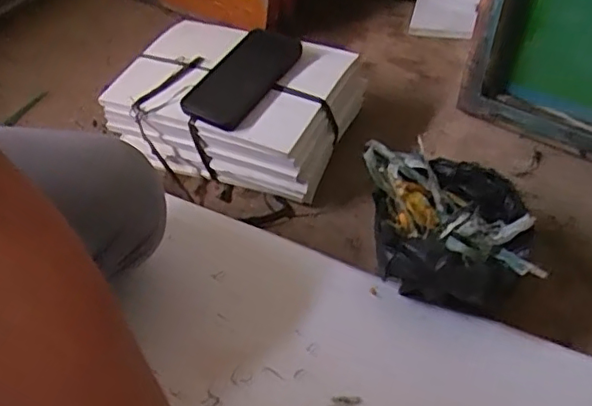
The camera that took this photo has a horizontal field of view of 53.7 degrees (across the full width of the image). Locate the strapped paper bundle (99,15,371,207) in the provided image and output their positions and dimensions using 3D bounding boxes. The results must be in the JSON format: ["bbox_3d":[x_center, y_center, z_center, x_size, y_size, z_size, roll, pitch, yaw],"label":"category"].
[{"bbox_3d":[-0.081,-0.138,0.765,0.284,0.098,0.198,14,52,18],"label":"strapped paper bundle"}]

